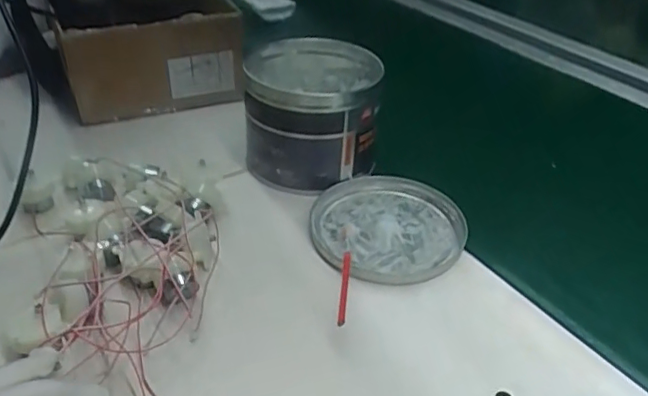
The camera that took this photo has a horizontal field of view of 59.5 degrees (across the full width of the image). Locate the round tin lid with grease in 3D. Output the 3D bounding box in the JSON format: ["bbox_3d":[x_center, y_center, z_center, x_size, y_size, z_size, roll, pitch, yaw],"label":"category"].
[{"bbox_3d":[0.057,0.024,0.495,0.130,0.014,0.133,3,36,-2],"label":"round tin lid with grease"}]

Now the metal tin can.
[{"bbox_3d":[-0.013,-0.081,0.561,0.129,0.110,0.134,3,36,-2],"label":"metal tin can"}]

